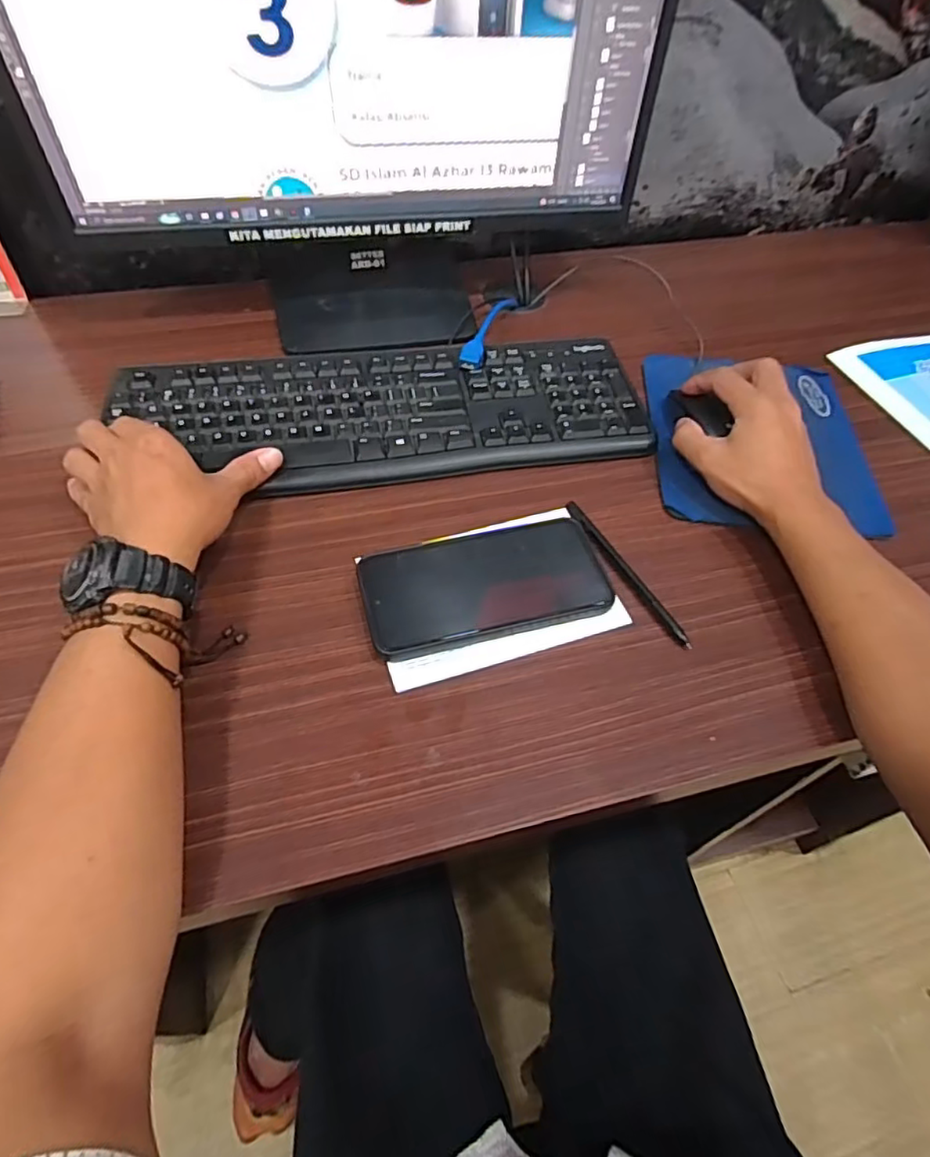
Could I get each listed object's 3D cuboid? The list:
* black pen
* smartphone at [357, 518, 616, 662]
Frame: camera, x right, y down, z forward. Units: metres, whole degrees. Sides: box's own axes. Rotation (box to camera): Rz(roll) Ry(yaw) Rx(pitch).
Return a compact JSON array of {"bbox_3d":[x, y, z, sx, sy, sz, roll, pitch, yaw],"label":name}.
[{"bbox_3d":[0.112,-0.006,0.427,0.010,0.008,0.136,-22,60,-18],"label":"black pen"},{"bbox_3d":[0.014,0.004,0.410,0.160,0.013,0.082,-11,57,-11],"label":"smartphone"}]

